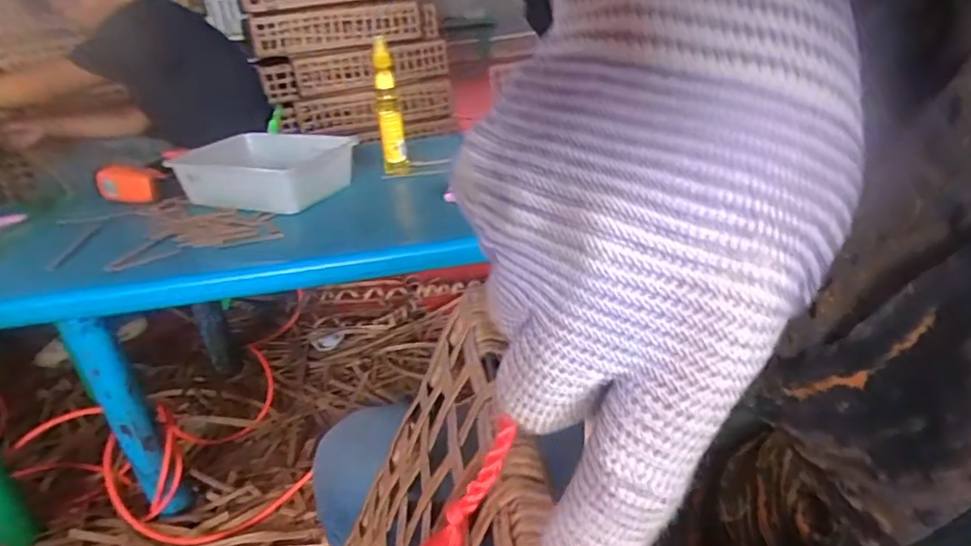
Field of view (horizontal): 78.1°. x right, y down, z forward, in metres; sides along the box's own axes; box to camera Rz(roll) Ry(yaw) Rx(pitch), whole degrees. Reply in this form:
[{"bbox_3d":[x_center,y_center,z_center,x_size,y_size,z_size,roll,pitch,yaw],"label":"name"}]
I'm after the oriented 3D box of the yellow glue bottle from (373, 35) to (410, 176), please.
[{"bbox_3d":[-0.163,-0.276,1.019,0.043,0.217,0.046,-9,26,-8],"label":"yellow glue bottle"}]

